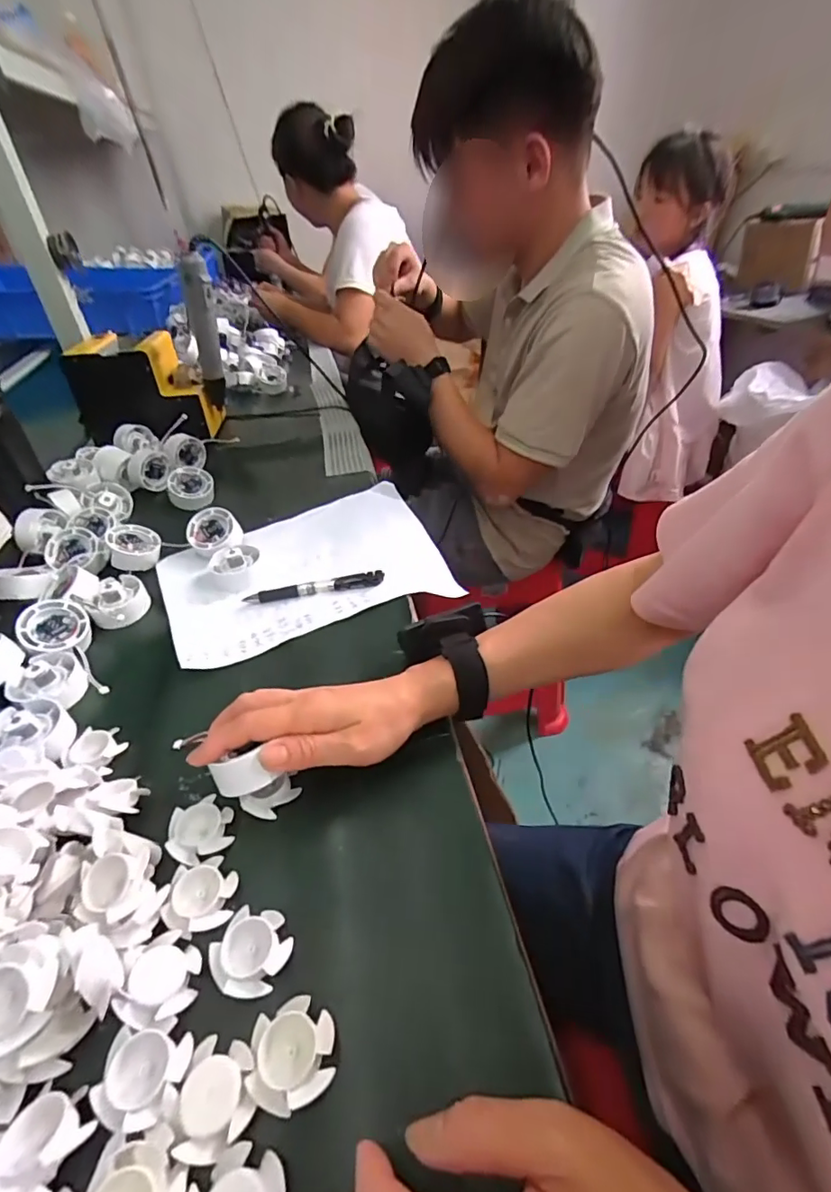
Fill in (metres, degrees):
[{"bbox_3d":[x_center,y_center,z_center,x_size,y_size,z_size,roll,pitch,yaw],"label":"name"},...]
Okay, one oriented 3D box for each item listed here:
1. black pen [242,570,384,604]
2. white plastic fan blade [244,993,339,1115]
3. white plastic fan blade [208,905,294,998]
[{"bbox_3d":[-0.101,-0.008,0.531,0.137,0.019,0.018,-9,39,-5],"label":"black pen"},{"bbox_3d":[-0.058,0.218,0.251,0.038,0.016,0.040,-3,39,2],"label":"white plastic fan blade"},{"bbox_3d":[-0.088,0.192,0.284,0.037,0.013,0.040,-3,39,2],"label":"white plastic fan blade"}]

